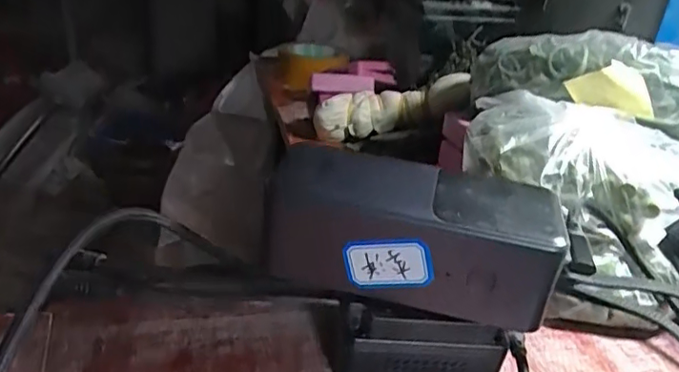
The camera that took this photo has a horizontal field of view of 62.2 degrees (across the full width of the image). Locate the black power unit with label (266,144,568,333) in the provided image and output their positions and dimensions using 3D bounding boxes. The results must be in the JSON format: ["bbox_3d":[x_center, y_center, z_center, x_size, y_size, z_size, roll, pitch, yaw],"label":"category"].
[{"bbox_3d":[0.031,0.021,0.258,0.127,0.055,0.051,8,27,6],"label":"black power unit with label"}]

